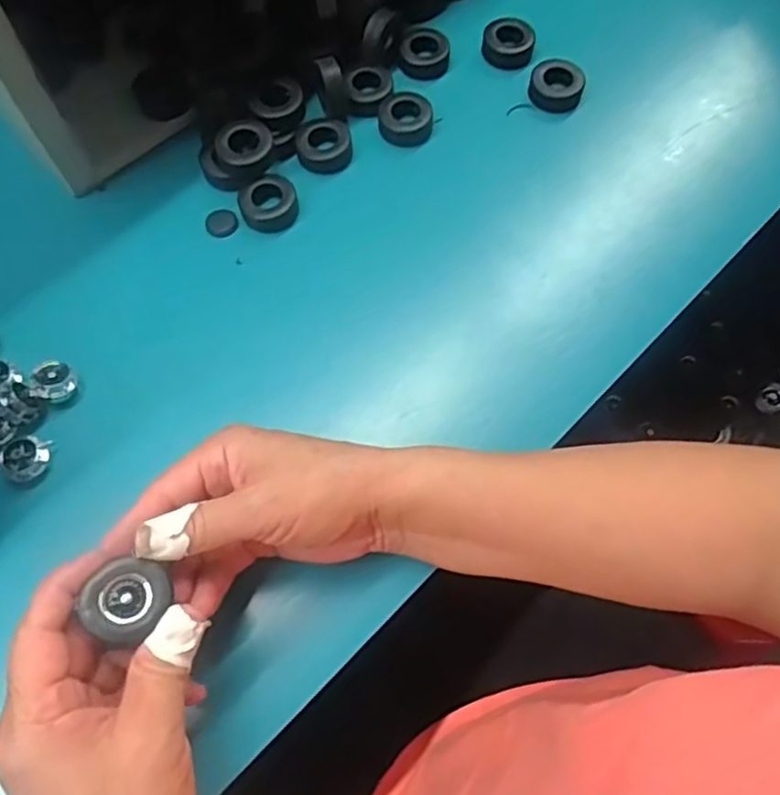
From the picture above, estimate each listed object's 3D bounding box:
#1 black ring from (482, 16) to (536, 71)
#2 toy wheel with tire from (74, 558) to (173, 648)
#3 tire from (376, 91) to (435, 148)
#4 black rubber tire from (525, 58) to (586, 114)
[{"bbox_3d":[0.090,-0.270,0.528,0.038,0.012,0.038,1,69,-2],"label":"black ring"},{"bbox_3d":[-0.114,0.089,0.303,0.031,0.010,0.036,19,69,5],"label":"toy wheel with tire"},{"bbox_3d":[0.012,-0.198,0.495,0.038,0.016,0.036,1,69,-2],"label":"tire"},{"bbox_3d":[0.122,-0.228,0.510,0.040,0.016,0.042,1,69,-2],"label":"black rubber tire"}]

